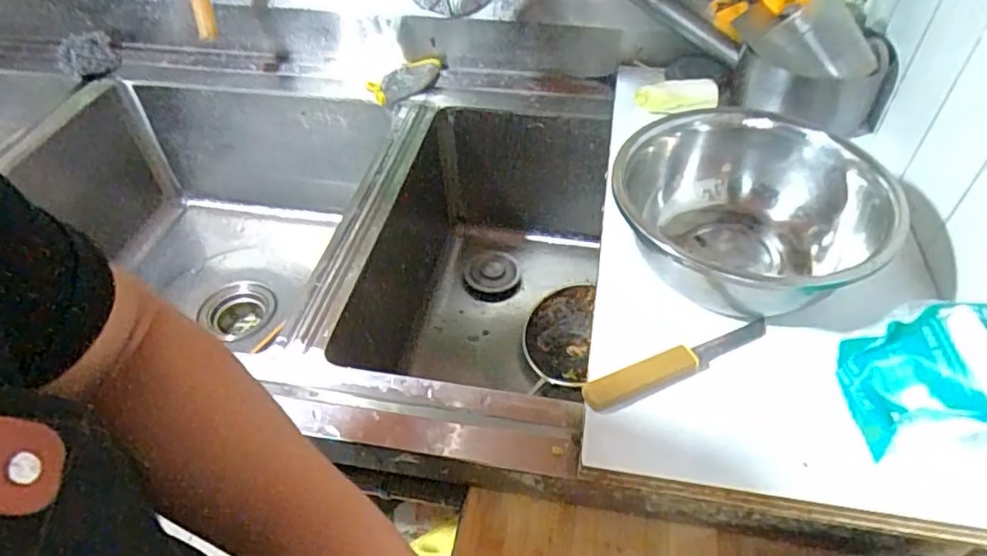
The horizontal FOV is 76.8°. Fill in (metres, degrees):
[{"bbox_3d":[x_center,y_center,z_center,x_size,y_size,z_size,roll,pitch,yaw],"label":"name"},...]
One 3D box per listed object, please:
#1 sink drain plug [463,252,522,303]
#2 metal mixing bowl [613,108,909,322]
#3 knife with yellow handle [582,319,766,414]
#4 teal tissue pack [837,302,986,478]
[{"bbox_3d":[-0.002,-0.005,0.952,0.086,0.023,0.097,3,46,5],"label":"sink drain plug"},{"bbox_3d":[0.235,-0.063,0.576,0.221,0.120,0.221,-1,46,1],"label":"metal mixing bowl"},{"bbox_3d":[0.154,0.069,0.506,0.175,0.018,0.023,-19,48,-16],"label":"knife with yellow handle"},{"bbox_3d":[0.317,0.072,0.442,0.109,0.063,0.122,-1,46,1],"label":"teal tissue pack"}]

